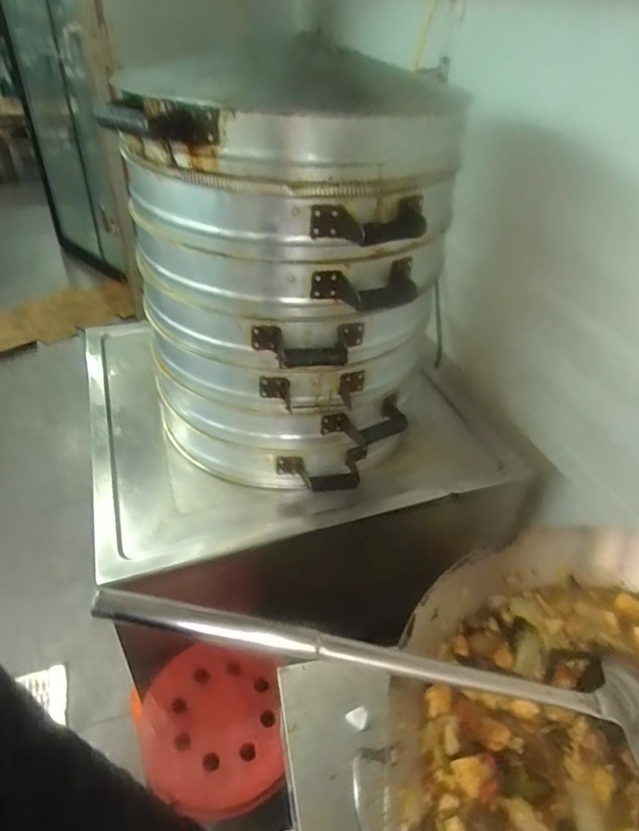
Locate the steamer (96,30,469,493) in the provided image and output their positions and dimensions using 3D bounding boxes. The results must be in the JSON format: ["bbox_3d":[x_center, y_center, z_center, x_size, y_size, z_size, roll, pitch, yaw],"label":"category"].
[{"bbox_3d":[-0.071,-0.225,1.031,0.422,0.705,0.502,-30,49,-33],"label":"steamer"}]

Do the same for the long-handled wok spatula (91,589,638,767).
[{"bbox_3d":[0.074,0.241,0.493,0.548,0.049,0.105,15,39,-6],"label":"long-handled wok spatula"}]

